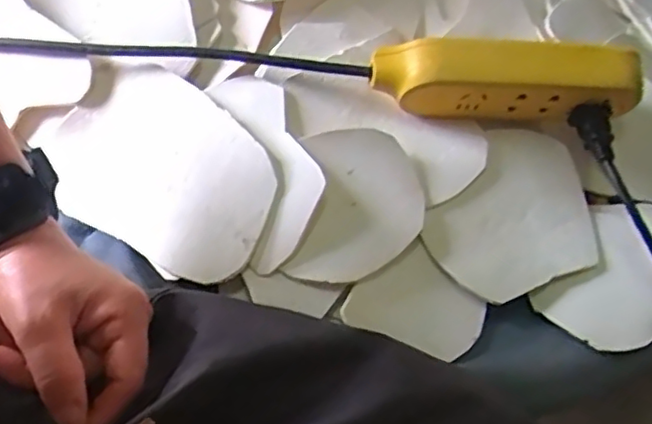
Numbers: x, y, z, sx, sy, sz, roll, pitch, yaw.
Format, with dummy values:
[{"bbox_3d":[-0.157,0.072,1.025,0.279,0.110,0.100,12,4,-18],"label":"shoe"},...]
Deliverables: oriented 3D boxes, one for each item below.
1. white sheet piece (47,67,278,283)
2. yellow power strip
[{"bbox_3d":[-0.106,-0.029,0.421,0.158,0.008,0.109,27,81,18],"label":"white sheet piece"},{"bbox_3d":[0.131,-0.093,0.459,0.198,0.060,0.032,-5,46,-11],"label":"yellow power strip"}]

